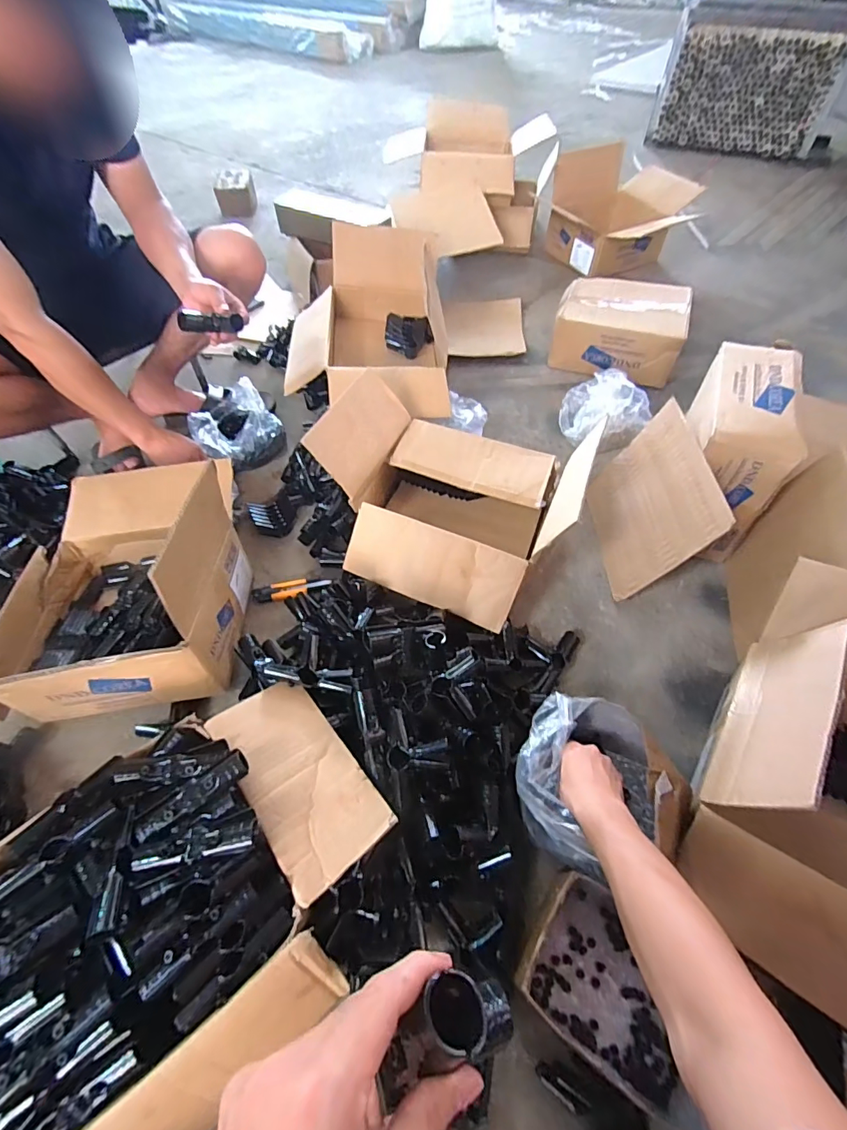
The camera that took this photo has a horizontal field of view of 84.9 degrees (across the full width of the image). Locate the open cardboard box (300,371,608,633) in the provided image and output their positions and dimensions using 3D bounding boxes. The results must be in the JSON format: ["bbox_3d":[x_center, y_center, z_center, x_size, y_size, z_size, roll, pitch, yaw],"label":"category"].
[{"bbox_3d":[0.039,-0.113,0.873,0.443,0.261,0.364,17,58,12],"label":"open cardboard box"}]

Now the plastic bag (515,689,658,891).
[{"bbox_3d":[0.223,0.284,0.638,0.207,0.107,0.193,-28,60,-17],"label":"plastic bag"}]

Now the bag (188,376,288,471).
[{"bbox_3d":[-0.442,-0.329,1.084,0.191,0.135,0.217,-31,61,-19],"label":"bag"}]

